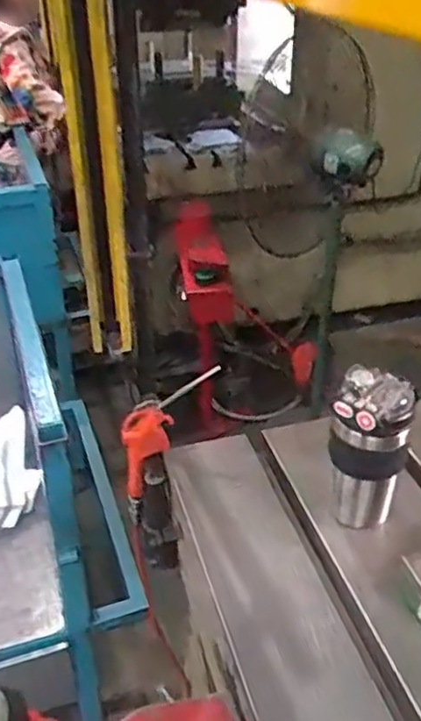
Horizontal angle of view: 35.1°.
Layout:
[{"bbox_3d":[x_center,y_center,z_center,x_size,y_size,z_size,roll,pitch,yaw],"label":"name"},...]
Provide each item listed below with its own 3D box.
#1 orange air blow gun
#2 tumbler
[{"bbox_3d":[-0.077,0.106,0.885,0.083,0.242,0.031,10,24,-35],"label":"orange air blow gun"},{"bbox_3d":[0.173,0.102,0.733,0.076,0.197,0.074,0,33,0],"label":"tumbler"}]

